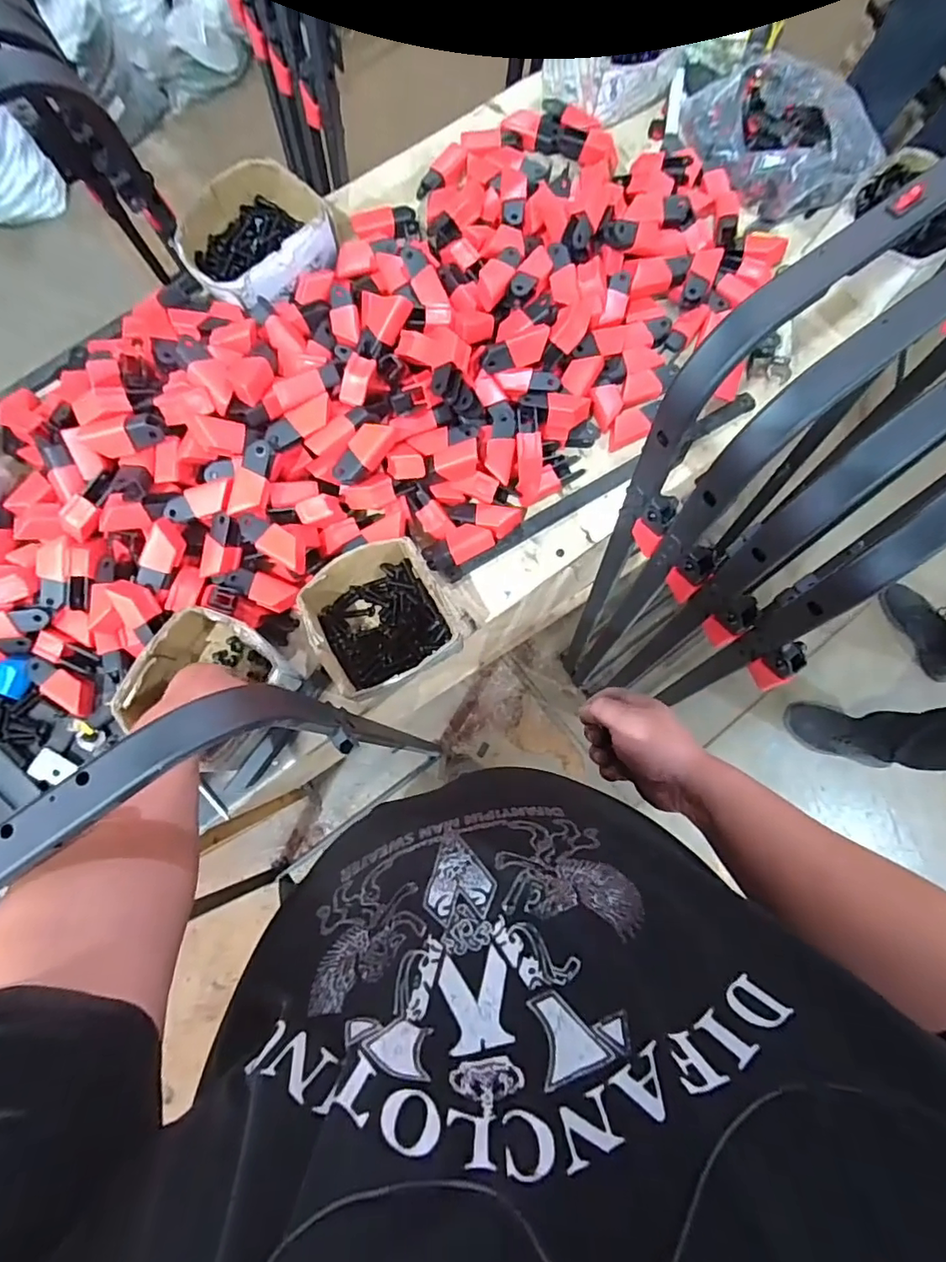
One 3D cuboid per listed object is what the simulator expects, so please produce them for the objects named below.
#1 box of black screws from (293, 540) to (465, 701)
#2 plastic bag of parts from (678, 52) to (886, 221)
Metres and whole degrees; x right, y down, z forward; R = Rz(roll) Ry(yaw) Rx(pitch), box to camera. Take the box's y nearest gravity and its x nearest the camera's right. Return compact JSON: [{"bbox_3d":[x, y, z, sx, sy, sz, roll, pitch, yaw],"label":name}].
[{"bbox_3d":[-0.105,-0.014,0.633,0.152,0.079,0.153,-27,82,-5],"label":"box of black screws"},{"bbox_3d":[0.436,-0.697,0.775,0.206,0.056,0.250,-42,84,-7],"label":"plastic bag of parts"}]

